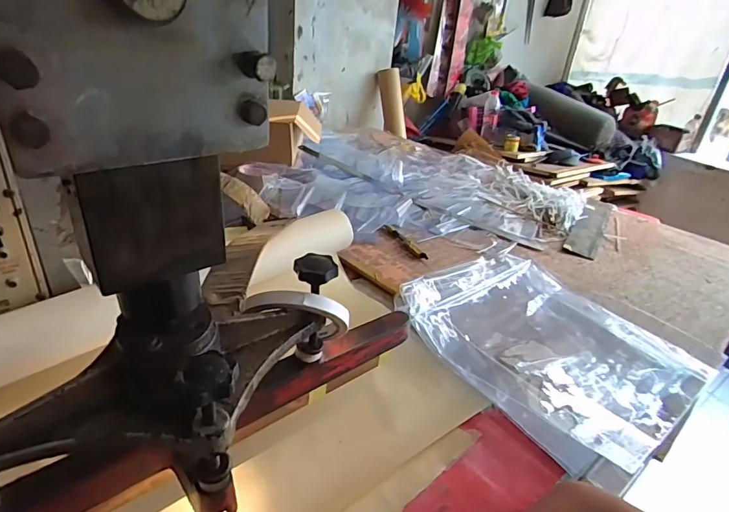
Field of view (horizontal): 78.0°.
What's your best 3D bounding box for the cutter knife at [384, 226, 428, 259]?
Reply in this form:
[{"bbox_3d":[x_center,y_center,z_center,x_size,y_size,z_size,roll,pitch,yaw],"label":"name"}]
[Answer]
[{"bbox_3d":[0.074,-0.026,0.813,0.018,0.009,0.127,-11,33,-27],"label":"cutter knife"}]

